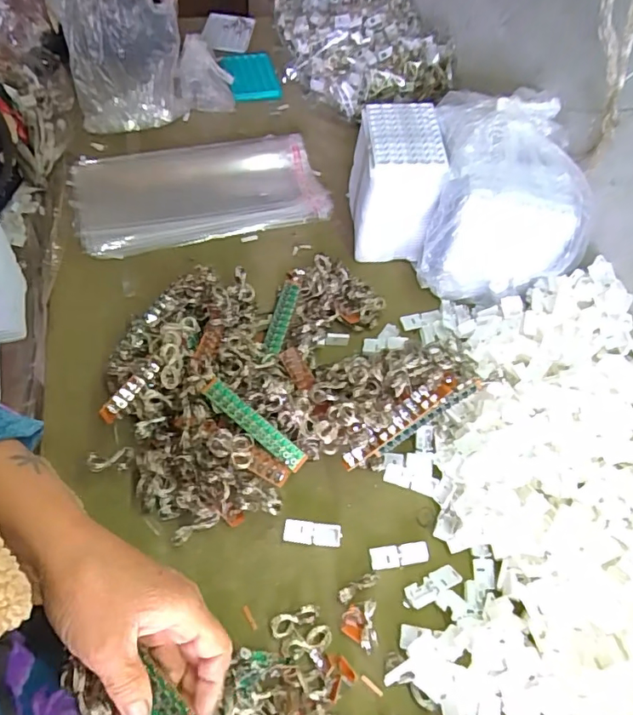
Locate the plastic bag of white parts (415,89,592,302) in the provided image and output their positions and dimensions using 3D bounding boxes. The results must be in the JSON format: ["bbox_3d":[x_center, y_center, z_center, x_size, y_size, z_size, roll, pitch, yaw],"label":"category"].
[{"bbox_3d":[0.224,-0.195,0.632,0.169,0.181,0.187,10,56,1],"label":"plastic bag of white parts"}]

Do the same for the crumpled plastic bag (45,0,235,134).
[{"bbox_3d":[-0.255,-0.464,0.773,0.235,0.157,0.122,-6,58,-10],"label":"crumpled plastic bag"}]

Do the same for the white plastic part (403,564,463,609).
[{"bbox_3d":[0.111,0.214,0.483,0.058,0.008,0.021,-19,61,-17],"label":"white plastic part"}]

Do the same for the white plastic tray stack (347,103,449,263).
[{"bbox_3d":[0.098,-0.217,0.669,0.094,0.155,0.135,1,57,-5],"label":"white plastic tray stack"}]

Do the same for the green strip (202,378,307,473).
[{"bbox_3d":[-0.064,0.068,0.529,0.127,0.008,0.021,40,63,7],"label":"green strip"}]

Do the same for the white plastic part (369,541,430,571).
[{"bbox_3d":[0.080,0.191,0.497,0.056,0.010,0.019,-6,58,-9],"label":"white plastic part"}]

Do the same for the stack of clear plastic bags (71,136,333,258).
[{"bbox_3d":[-0.164,-0.241,0.730,0.344,0.030,0.167,-10,58,-12],"label":"stack of clear plastic bags"}]

